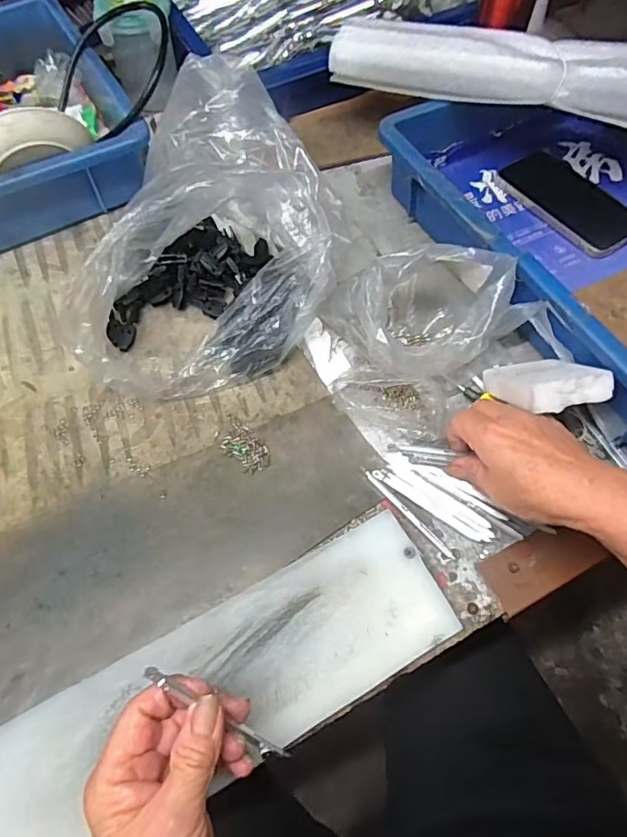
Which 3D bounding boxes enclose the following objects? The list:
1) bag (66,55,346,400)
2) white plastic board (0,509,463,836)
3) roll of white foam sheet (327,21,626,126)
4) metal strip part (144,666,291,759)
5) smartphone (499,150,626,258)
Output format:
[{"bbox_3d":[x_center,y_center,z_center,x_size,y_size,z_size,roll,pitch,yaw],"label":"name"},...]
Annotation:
[{"bbox_3d":[-0.097,-0.157,0.446,0.223,0.131,0.222,-20,62,-7],"label":"bag"},{"bbox_3d":[-0.096,0.187,0.313,0.395,0.010,0.088,-26,64,-14],"label":"white plastic board"},{"bbox_3d":[0.230,-0.315,0.480,0.438,0.051,0.054,16,63,9],"label":"roll of white foam sheet"},{"bbox_3d":[-0.049,0.155,0.270,0.096,0.004,0.008,43,68,-16],"label":"metal strip part"},{"bbox_3d":[0.266,-0.224,0.532,0.081,0.012,0.142,-30,64,-12],"label":"smartphone"}]

